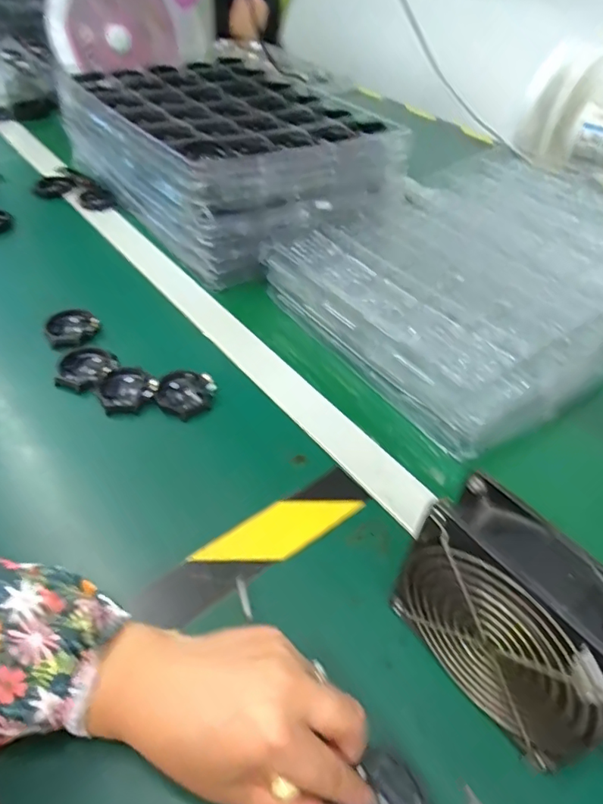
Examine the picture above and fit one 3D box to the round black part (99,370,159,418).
[{"bbox_3d":[-0.156,-0.011,0.472,0.050,0.014,0.050,2,44,-2],"label":"round black part"}]

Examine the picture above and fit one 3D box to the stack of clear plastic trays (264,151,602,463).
[{"bbox_3d":[0.218,-0.153,0.607,0.442,0.078,0.333,-26,51,-28],"label":"stack of clear plastic trays"}]

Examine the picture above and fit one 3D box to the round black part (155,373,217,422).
[{"bbox_3d":[-0.106,-0.009,0.474,0.050,0.020,0.044,18,46,14],"label":"round black part"}]

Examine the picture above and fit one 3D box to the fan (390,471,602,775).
[{"bbox_3d":[0.112,0.118,0.279,0.052,0.115,0.119,-29,53,-30],"label":"fan"}]

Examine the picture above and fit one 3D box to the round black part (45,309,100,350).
[{"bbox_3d":[-0.236,-0.077,0.534,0.048,0.017,0.055,-25,51,-27],"label":"round black part"}]

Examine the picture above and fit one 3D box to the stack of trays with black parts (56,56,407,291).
[{"bbox_3d":[-0.114,-0.376,0.769,0.325,0.125,0.506,-22,49,-24],"label":"stack of trays with black parts"}]

